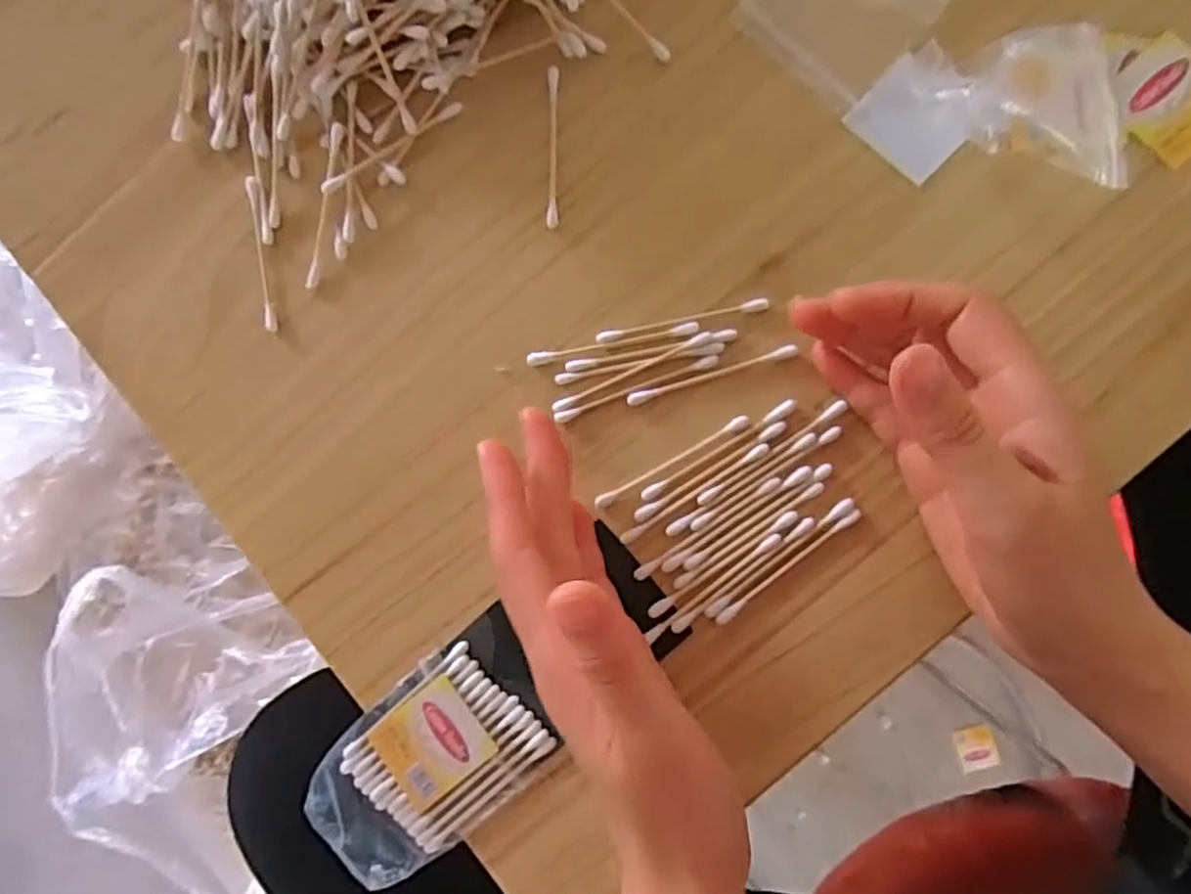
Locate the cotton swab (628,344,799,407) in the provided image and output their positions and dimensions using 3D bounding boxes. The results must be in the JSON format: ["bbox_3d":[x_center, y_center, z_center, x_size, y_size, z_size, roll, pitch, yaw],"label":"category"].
[{"bbox_3d":[0.048,-0.030,0.302,0.071,0.004,0.005,-17,86,6],"label":"cotton swab"}]

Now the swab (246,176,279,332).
[{"bbox_3d":[-0.150,-0.087,0.329,0.006,0.004,0.070,-9,87,6],"label":"swab"}]

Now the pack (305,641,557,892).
[{"bbox_3d":[-0.074,0.135,0.308,0.103,0.009,0.063,-44,84,3],"label":"pack"}]

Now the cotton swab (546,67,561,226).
[{"bbox_3d":[-0.018,-0.129,0.315,0.005,0.004,0.070,0,88,7],"label":"cotton swab"}]

